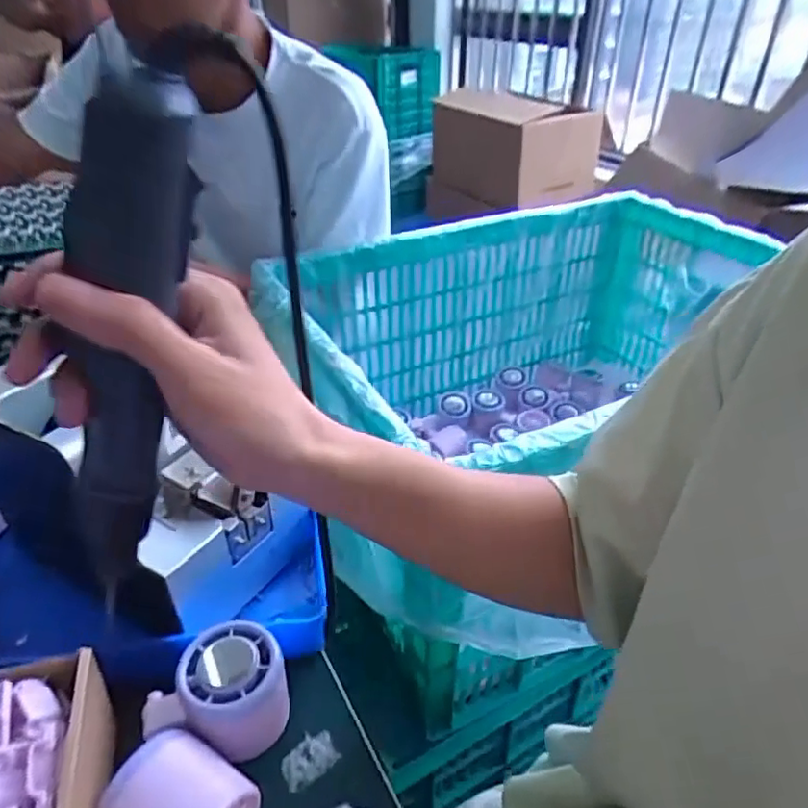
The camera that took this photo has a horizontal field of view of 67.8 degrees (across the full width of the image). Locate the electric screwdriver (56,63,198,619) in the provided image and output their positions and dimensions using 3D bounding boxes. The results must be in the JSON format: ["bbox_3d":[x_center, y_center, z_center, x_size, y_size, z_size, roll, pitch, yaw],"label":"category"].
[{"bbox_3d":[-0.109,-0.017,0.237,0.037,0.205,0.030,17,18,22],"label":"electric screwdriver"}]

